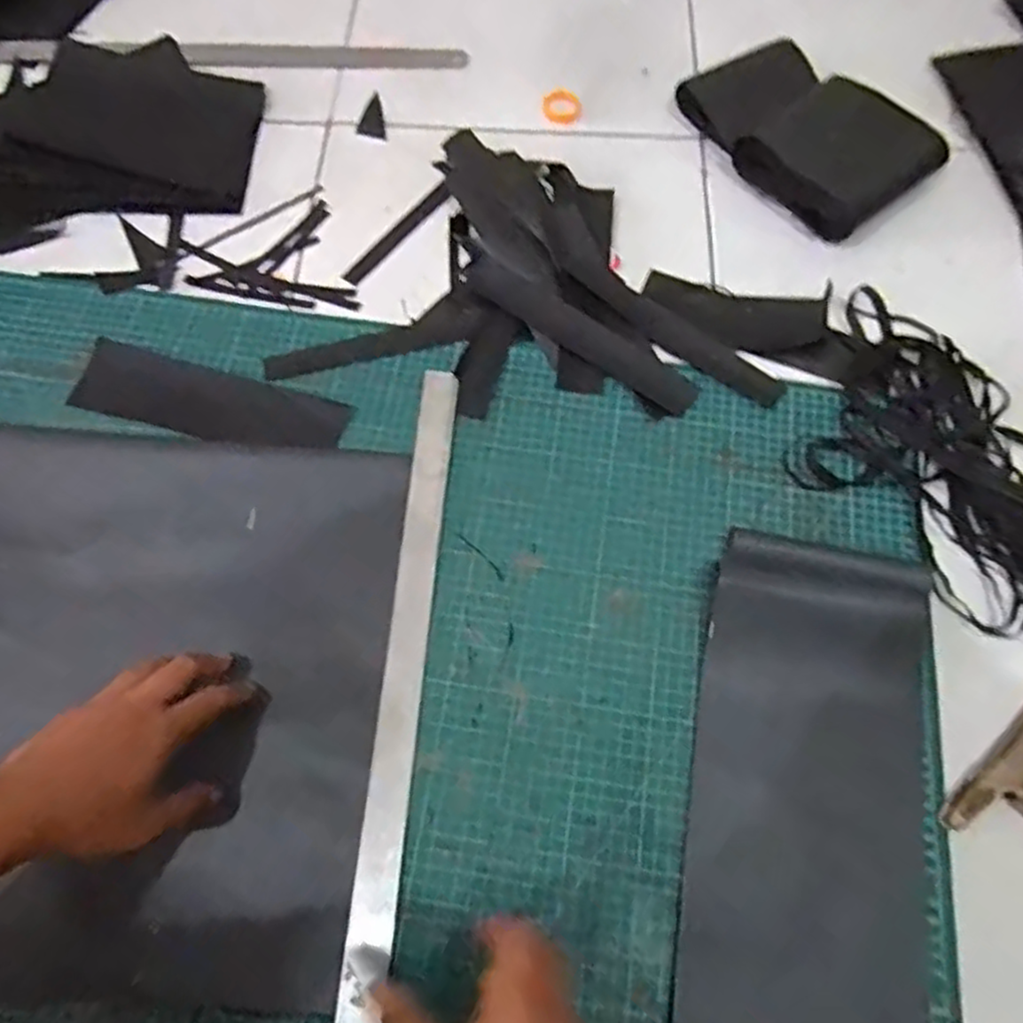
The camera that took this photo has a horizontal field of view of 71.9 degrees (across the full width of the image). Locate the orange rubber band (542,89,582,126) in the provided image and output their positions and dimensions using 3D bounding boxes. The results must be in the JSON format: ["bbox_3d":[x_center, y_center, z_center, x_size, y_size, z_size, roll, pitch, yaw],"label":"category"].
[{"bbox_3d":[0.055,-0.439,0.765,0.041,0.009,0.044,0,67,0],"label":"orange rubber band"}]

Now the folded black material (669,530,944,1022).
[{"bbox_3d":[0.202,0.215,0.470,0.169,0.028,0.403,8,67,3],"label":"folded black material"}]

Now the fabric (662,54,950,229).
[{"bbox_3d":[0.326,-0.350,0.698,0.170,0.044,0.142,-39,73,-15],"label":"fabric"}]

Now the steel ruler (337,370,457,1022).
[{"bbox_3d":[-0.078,0.125,0.519,0.030,0.009,0.518,4,67,1],"label":"steel ruler"}]

